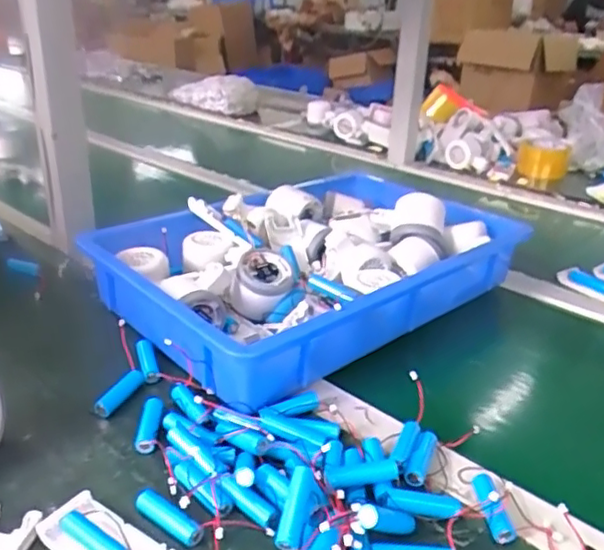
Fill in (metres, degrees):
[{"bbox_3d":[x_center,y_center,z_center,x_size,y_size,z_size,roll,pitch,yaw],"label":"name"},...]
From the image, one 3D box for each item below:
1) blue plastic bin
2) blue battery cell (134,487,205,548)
[{"bbox_3d":[0.015,-0.020,0.667,0.424,0.087,0.282,-19,32,-38],"label":"blue plastic bin"},{"bbox_3d":[-0.086,0.158,0.396,0.050,0.014,0.014,18,29,29],"label":"blue battery cell"}]

